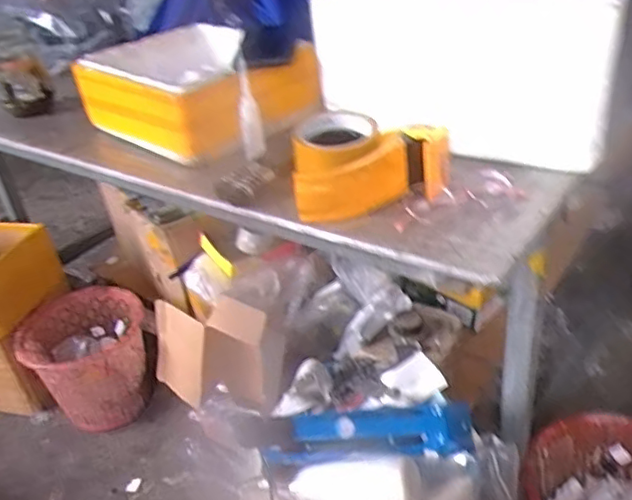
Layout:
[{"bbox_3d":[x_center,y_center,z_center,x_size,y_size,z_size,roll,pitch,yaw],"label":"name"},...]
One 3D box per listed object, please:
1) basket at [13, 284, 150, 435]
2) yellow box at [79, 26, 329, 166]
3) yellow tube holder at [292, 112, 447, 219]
[{"bbox_3d":[-0.551,0.287,1.535,0.286,0.275,0.249,-17,35,-14],"label":"basket"},{"bbox_3d":[-0.161,-0.237,0.889,0.321,0.099,0.248,19,42,35],"label":"yellow box"},{"bbox_3d":[0.053,-0.097,0.652,0.158,0.062,0.127,-9,33,-2],"label":"yellow tube holder"}]

